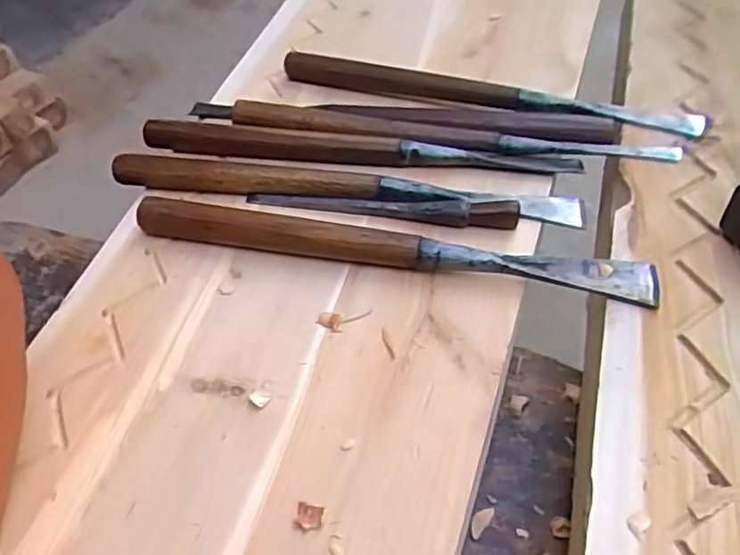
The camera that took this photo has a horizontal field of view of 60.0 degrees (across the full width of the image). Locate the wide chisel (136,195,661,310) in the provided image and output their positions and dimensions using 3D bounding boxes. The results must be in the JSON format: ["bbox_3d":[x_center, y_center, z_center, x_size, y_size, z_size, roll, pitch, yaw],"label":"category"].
[{"bbox_3d":[0.007,-0.018,0.306,0.247,0.024,0.021,8,48,13],"label":"wide chisel"}]

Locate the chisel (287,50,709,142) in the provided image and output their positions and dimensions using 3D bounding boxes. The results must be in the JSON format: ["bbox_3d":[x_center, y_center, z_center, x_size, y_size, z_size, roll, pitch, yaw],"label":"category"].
[{"bbox_3d":[0.065,-0.113,0.395,0.262,0.014,0.024,14,50,18],"label":"chisel"}]

